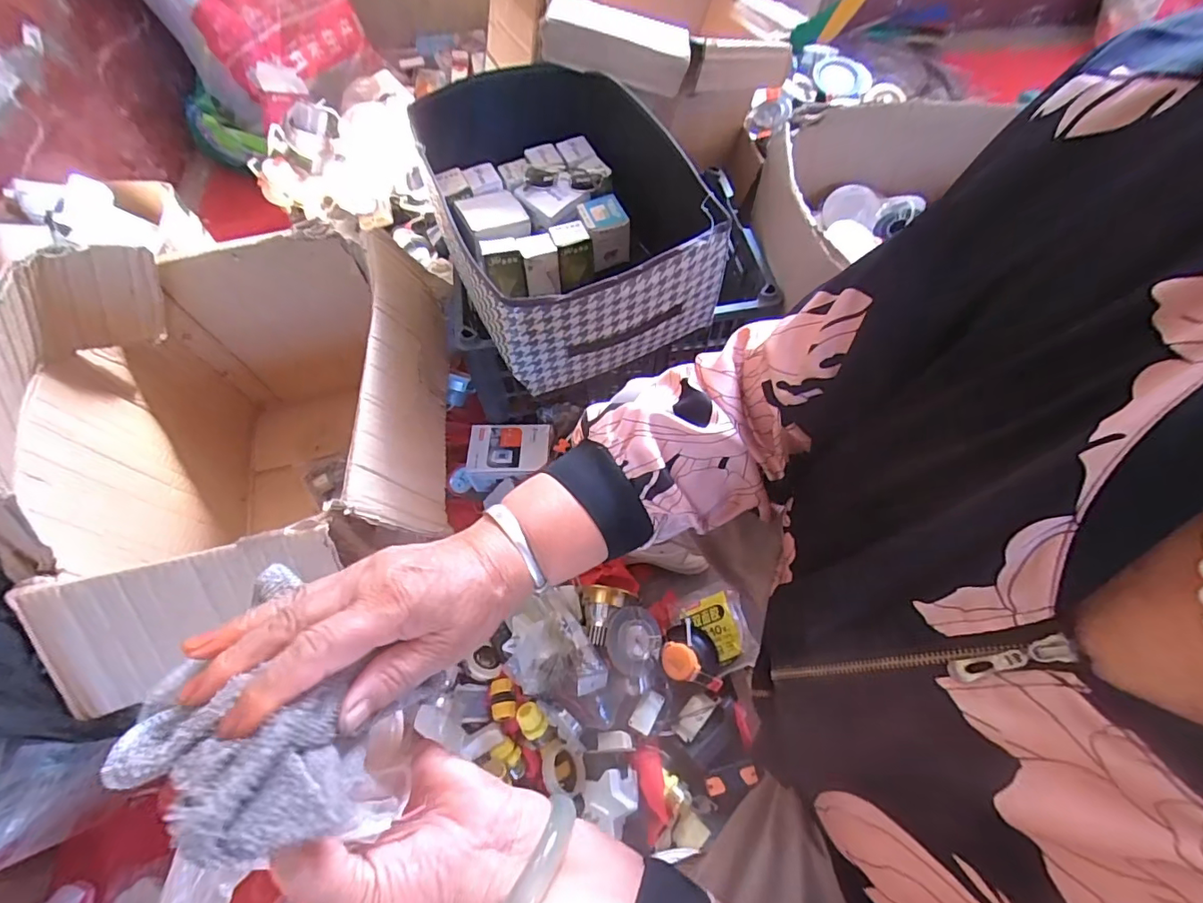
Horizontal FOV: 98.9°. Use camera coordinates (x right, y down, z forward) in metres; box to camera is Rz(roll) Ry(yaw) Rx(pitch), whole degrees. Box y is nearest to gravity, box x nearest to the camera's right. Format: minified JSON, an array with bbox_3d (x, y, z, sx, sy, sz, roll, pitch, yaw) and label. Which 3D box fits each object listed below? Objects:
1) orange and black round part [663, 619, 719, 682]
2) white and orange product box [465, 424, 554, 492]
[{"bbox_3d":[0.123,0.284,0.735,0.075,0.034,0.076,-1,60,1],"label":"orange and black round part"},{"bbox_3d":[-0.156,0.008,0.898,0.142,0.066,0.100,1,60,2],"label":"white and orange product box"}]

